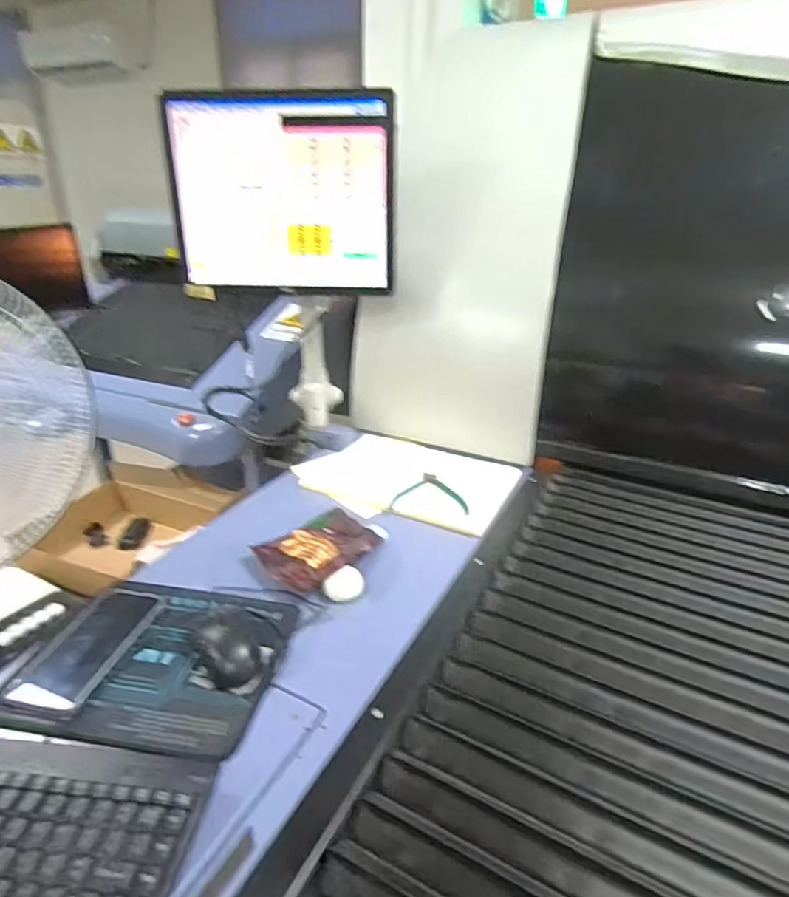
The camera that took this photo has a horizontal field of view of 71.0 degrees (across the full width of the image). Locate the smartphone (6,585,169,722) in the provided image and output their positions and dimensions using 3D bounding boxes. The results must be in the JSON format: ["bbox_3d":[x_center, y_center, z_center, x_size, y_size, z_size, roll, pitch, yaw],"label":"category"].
[{"bbox_3d":[-0.324,0.208,0.586,0.086,0.009,0.162,7,25,11],"label":"smartphone"}]

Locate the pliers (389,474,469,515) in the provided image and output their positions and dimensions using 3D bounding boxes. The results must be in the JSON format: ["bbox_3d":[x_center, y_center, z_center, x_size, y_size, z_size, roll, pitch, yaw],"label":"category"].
[{"bbox_3d":[0.064,0.067,0.906,0.120,0.010,0.119,8,26,7],"label":"pliers"}]

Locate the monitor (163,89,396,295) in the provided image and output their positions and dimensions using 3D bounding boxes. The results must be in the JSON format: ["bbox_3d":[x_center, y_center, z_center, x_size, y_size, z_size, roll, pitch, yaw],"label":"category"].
[{"bbox_3d":[-0.185,-0.416,0.915,0.377,0.290,0.046,4,24,5],"label":"monitor"}]

